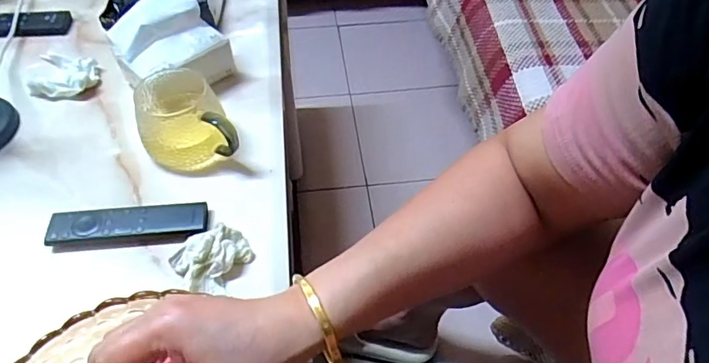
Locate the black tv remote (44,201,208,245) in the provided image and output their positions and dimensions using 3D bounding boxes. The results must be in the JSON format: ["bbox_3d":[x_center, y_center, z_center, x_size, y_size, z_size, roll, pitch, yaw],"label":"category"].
[{"bbox_3d":[-0.235,0.044,0.520,0.156,0.019,0.032,-6,53,-4],"label":"black tv remote"}]

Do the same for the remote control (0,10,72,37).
[{"bbox_3d":[-0.500,-0.231,0.723,0.171,0.014,0.050,-4,51,-3],"label":"remote control"}]

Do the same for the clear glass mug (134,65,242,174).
[{"bbox_3d":[-0.197,-0.070,0.570,0.090,0.074,0.117,-23,54,-17],"label":"clear glass mug"}]

